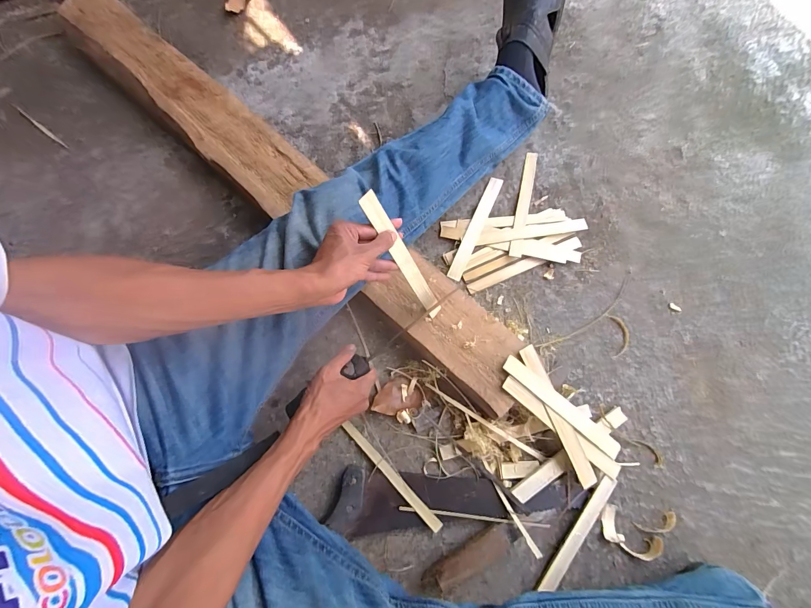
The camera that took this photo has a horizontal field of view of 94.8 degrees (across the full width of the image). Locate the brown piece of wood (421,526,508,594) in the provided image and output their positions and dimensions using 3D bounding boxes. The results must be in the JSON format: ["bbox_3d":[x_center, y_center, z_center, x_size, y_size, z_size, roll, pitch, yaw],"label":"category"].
[{"bbox_3d":[0.090,0.381,0.549,0.143,0.037,0.047,-28,80,-5],"label":"brown piece of wood"}]

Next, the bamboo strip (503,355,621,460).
[{"bbox_3d":[0.244,0.161,0.582,0.228,0.007,0.032,40,66,-4],"label":"bamboo strip"}]

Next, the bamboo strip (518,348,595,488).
[{"bbox_3d":[0.234,0.171,0.576,0.028,0.009,0.224,-23,85,-10],"label":"bamboo strip"}]

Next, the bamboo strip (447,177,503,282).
[{"bbox_3d":[0.131,-0.143,0.692,0.027,0.011,0.224,24,80,5],"label":"bamboo strip"}]

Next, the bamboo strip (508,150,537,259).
[{"bbox_3d":[0.224,-0.191,0.704,0.023,0.010,0.222,13,79,3],"label":"bamboo strip"}]

